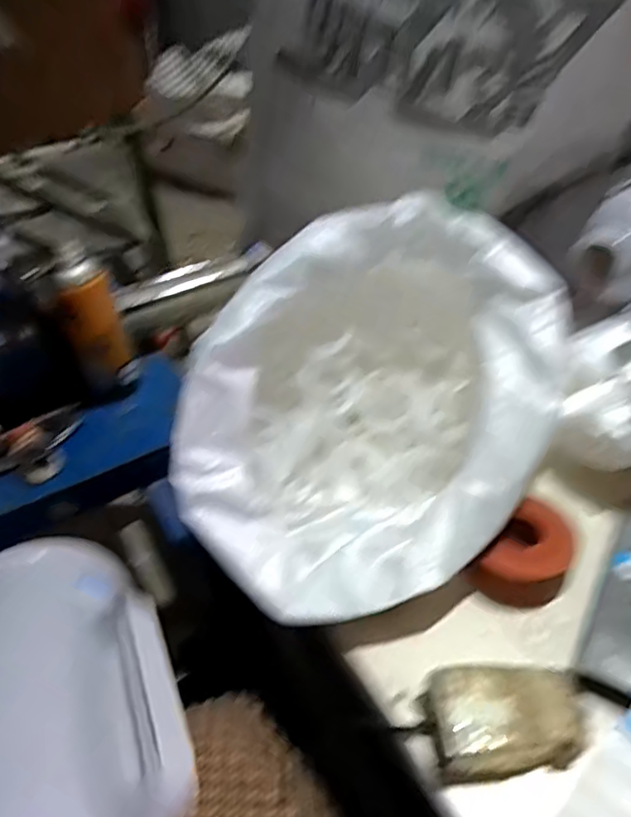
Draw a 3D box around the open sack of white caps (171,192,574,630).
[{"bbox_3d":[0.027,-0.017,0.568,0.365,0.228,0.361,14,44,22],"label":"open sack of white caps"}]

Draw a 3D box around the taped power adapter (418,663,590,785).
[{"bbox_3d":[0.145,0.228,0.437,0.119,0.046,0.066,-9,40,-3],"label":"taped power adapter"}]

